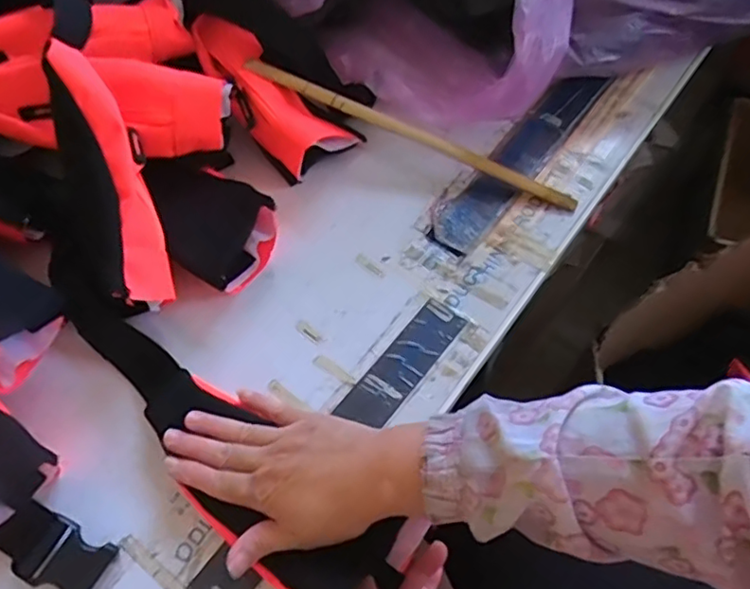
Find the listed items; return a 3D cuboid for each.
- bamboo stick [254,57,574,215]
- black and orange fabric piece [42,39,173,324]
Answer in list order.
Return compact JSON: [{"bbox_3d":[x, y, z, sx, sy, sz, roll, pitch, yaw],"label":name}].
[{"bbox_3d":[0.035,-0.154,0.575,0.334,0.014,0.015,24,64,2],"label":"bamboo stick"},{"bbox_3d":[-0.230,-0.090,0.498,0.083,0.071,0.221,-18,87,-7],"label":"black and orange fabric piece"}]

